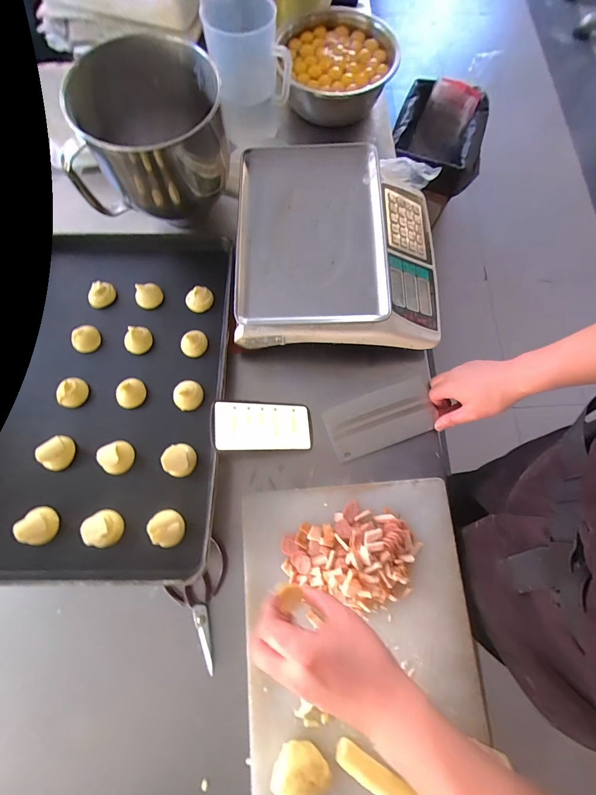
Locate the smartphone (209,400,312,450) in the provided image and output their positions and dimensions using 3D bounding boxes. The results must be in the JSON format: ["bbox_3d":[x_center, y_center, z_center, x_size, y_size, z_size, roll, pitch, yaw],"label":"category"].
[{"bbox_3d":[-0.055,0.045,0.551,0.166,0.006,0.076,4,74,-27],"label":"smartphone"}]

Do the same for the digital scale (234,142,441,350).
[{"bbox_3d":[0.076,-0.256,0.592,0.347,0.091,0.332,0,76,0],"label":"digital scale"}]

